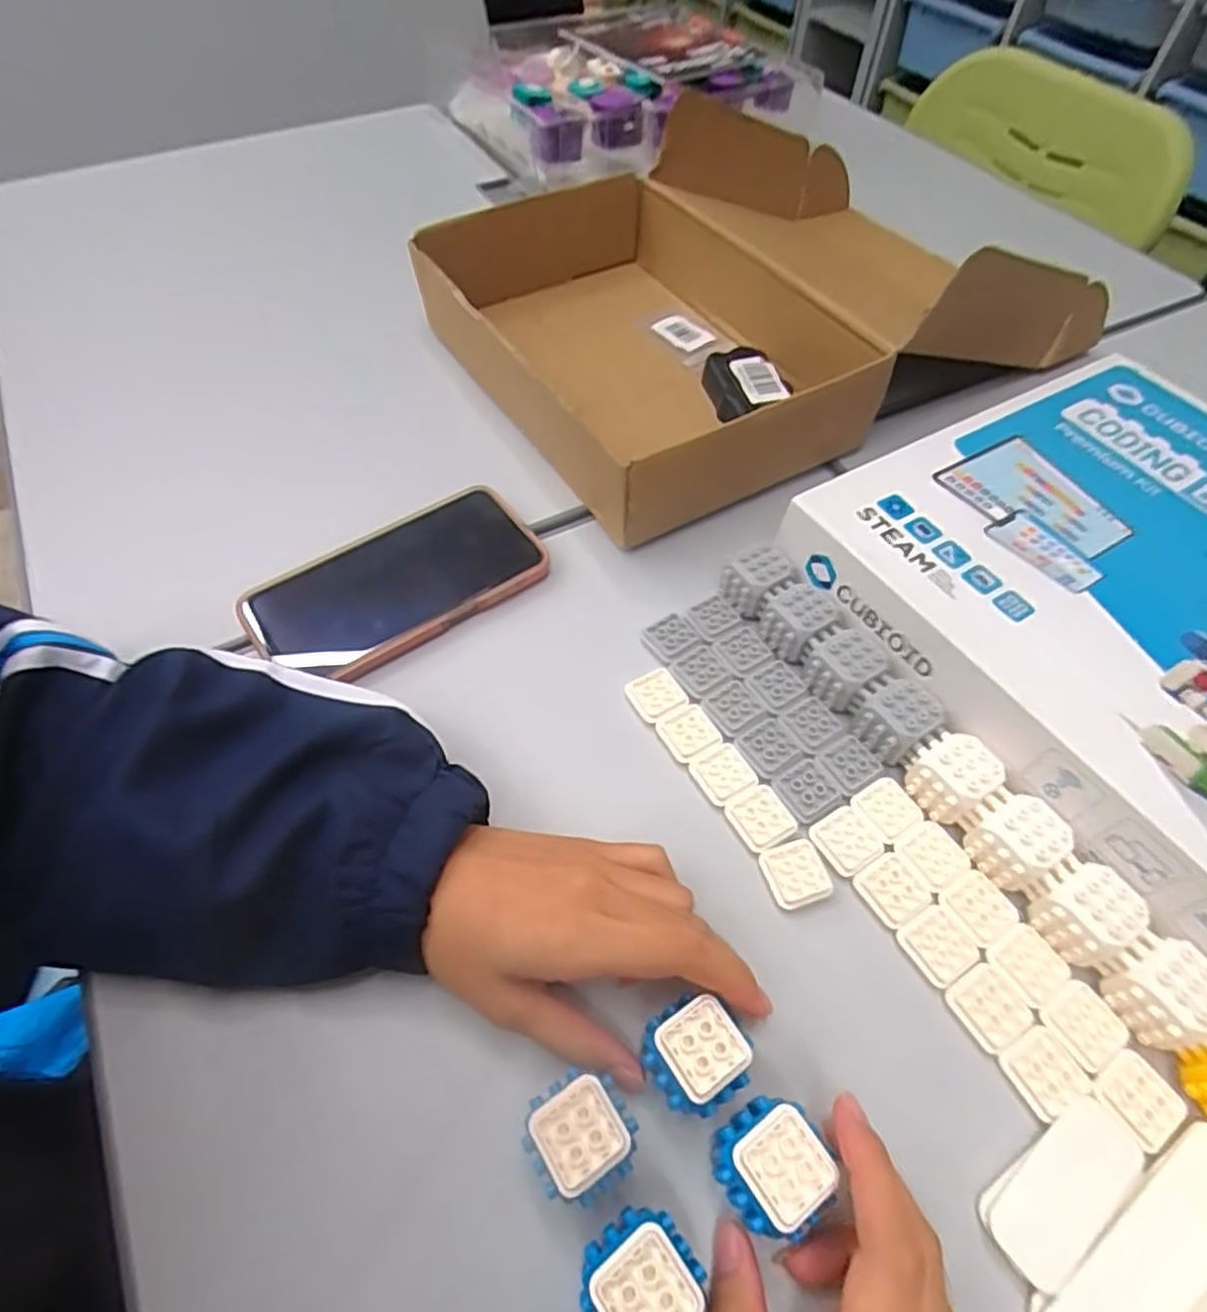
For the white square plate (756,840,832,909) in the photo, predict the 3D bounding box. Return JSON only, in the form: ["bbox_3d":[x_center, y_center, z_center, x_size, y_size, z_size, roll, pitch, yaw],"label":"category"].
[{"bbox_3d":[0.089,0.100,0.328,0.029,0.005,0.027,-14,57,-11],"label":"white square plate"}]

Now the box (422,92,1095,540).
[{"bbox_3d":[0.118,-0.287,0.549,0.450,0.121,0.314,-26,60,-18],"label":"box"}]

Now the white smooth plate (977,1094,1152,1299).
[{"bbox_3d":[0.170,0.195,0.262,0.067,0.006,0.029,-31,62,-21],"label":"white smooth plate"}]

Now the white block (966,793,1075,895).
[{"bbox_3d":[0.191,0.086,0.323,0.034,0.027,0.036,-27,61,-19],"label":"white block"}]

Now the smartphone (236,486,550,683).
[{"bbox_3d":[-0.119,-0.043,0.416,0.163,0.014,0.082,-31,62,-21],"label":"smartphone"}]

